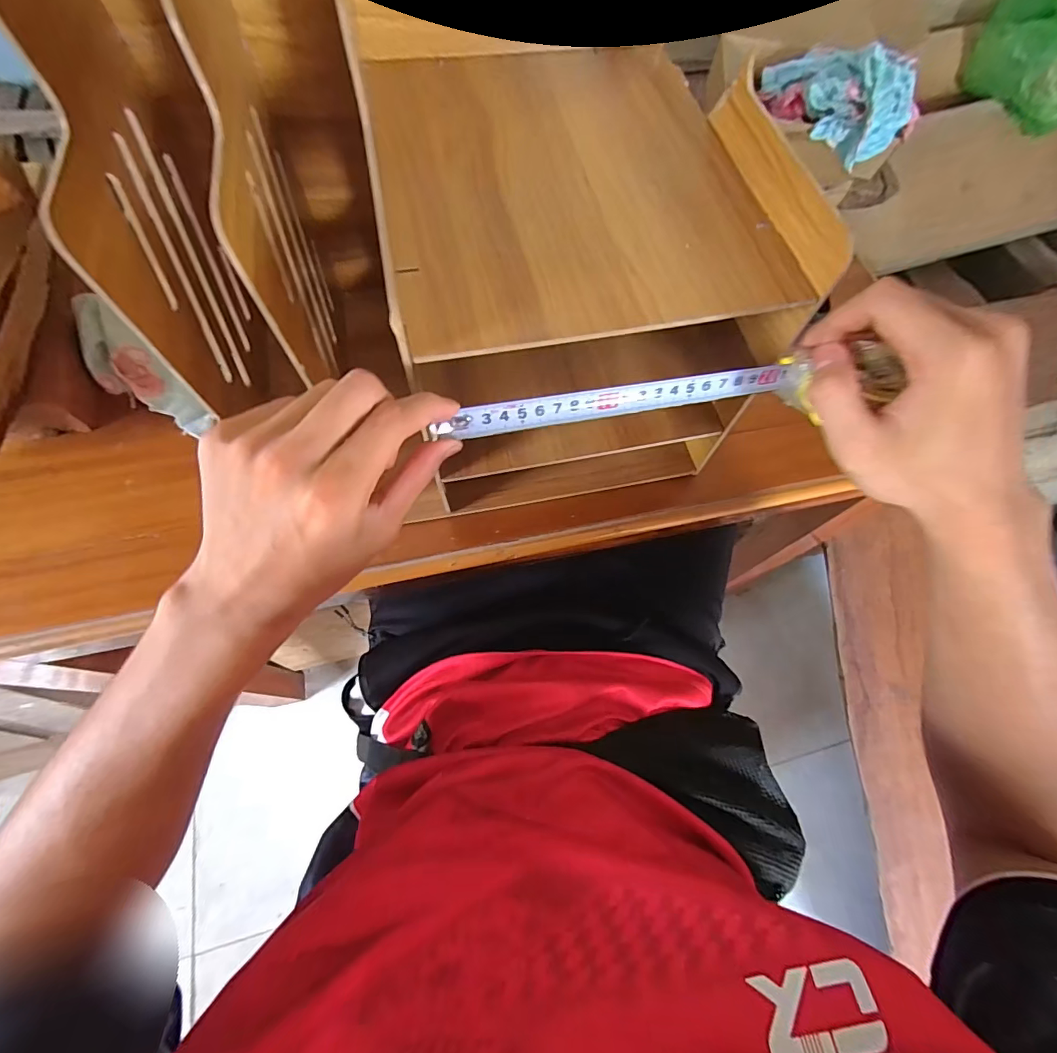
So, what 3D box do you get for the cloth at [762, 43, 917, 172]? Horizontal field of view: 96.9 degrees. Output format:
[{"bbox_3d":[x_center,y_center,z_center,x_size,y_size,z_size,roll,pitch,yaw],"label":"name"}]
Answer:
[{"bbox_3d":[0.498,-0.716,0.764,0.142,0.099,0.257,-28,70,-14],"label":"cloth"}]

